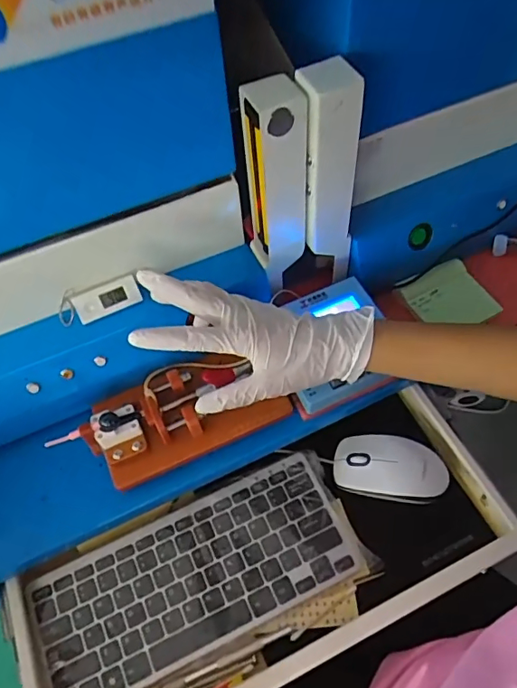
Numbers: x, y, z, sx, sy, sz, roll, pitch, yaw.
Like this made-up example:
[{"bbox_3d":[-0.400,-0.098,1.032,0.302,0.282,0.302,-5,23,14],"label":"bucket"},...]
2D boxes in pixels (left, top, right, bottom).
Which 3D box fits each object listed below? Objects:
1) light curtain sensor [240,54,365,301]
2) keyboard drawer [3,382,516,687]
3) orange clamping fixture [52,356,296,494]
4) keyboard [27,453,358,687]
[{"bbox_3d":[0.036,-0.126,0.428,0.086,0.200,0.050,-20,58,-9],"label":"light curtain sensor"},{"bbox_3d":[0.009,0.199,0.446,0.428,0.053,0.175,-23,58,-10],"label":"keyboard drawer"},{"bbox_3d":[-0.071,0.058,0.447,0.180,0.044,0.083,-22,58,-10],"label":"orange clamping fixture"},{"bbox_3d":[-0.058,0.208,0.450,0.275,0.016,0.110,-23,58,-11],"label":"keyboard"}]

